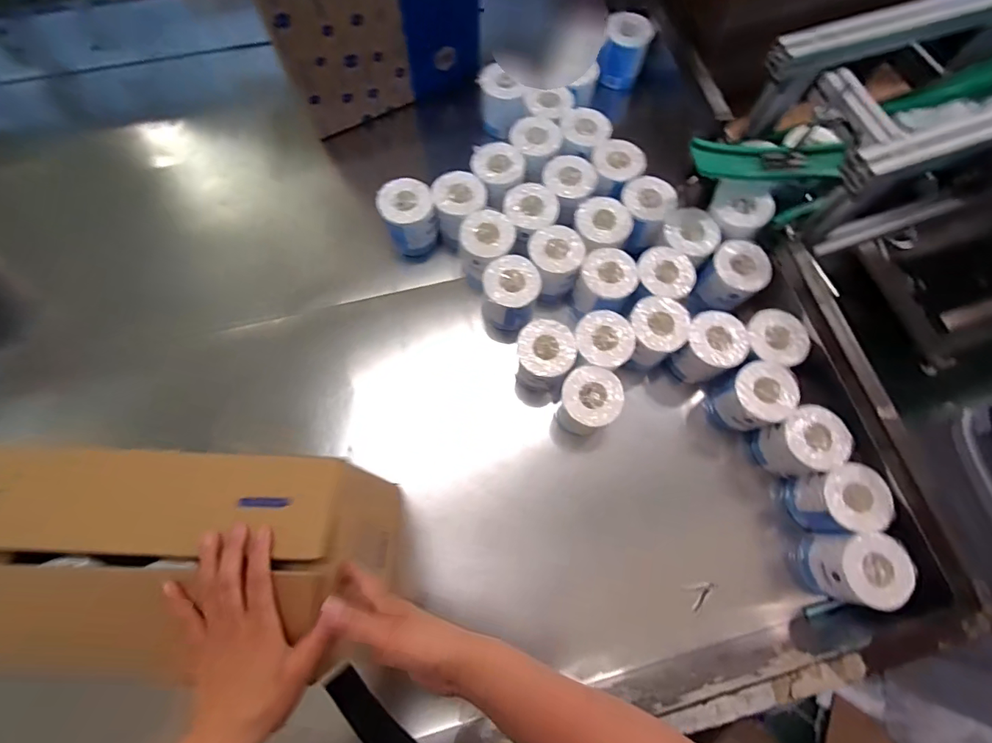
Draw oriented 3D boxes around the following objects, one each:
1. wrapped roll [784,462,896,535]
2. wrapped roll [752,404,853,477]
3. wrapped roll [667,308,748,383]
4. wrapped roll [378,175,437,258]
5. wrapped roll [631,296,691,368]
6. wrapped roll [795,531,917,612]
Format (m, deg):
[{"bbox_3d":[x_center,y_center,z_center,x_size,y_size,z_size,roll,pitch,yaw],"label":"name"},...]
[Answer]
[{"bbox_3d":[0.536,0.201,0.724,0.092,0.113,0.095,0,72,-1],"label":"wrapped roll"},{"bbox_3d":[0.493,0.113,0.750,0.092,0.101,0.097,-28,75,-10],"label":"wrapped roll"},{"bbox_3d":[0.366,-0.038,0.799,0.097,0.116,0.096,0,72,-1],"label":"wrapped roll"},{"bbox_3d":[-0.162,-0.285,0.882,0.097,0.128,0.104,0,72,-1],"label":"wrapped roll"},{"bbox_3d":[0.269,-0.066,0.799,0.094,0.101,0.097,0,72,-1],"label":"wrapped roll"},{"bbox_3d":[0.539,0.298,0.700,0.097,0.124,0.098,0,72,-1],"label":"wrapped roll"}]

